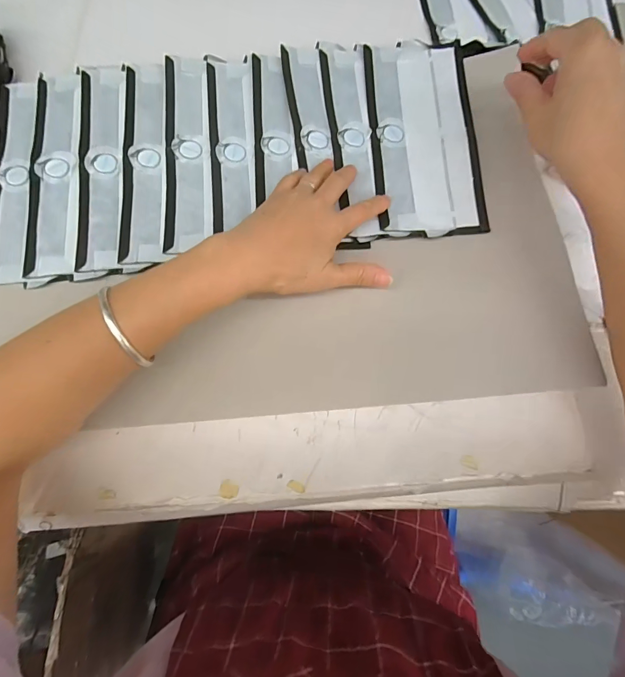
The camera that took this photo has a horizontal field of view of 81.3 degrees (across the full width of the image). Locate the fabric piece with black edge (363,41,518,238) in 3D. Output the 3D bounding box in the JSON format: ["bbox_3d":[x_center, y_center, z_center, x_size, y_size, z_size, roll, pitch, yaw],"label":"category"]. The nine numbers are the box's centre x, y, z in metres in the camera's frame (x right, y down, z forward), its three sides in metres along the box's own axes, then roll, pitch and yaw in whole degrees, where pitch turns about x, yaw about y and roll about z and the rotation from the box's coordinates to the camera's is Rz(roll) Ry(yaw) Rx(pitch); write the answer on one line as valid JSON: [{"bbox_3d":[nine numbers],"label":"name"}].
[{"bbox_3d":[0.120,-0.211,0.376,0.116,0.007,0.228,-2,77,1],"label":"fabric piece with black edge"}]

